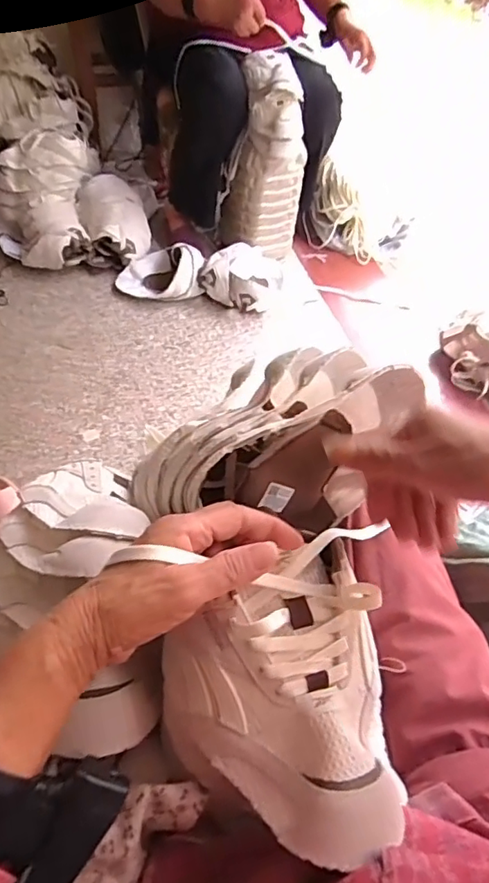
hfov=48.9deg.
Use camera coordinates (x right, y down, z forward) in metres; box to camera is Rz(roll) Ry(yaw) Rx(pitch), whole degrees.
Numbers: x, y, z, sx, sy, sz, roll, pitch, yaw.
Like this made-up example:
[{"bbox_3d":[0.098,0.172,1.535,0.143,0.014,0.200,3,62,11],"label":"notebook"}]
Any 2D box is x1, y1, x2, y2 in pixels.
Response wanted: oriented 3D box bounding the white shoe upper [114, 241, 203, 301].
[{"bbox_3d":[-0.216,-0.437,1.376,0.223,0.101,0.154,0,51,-4],"label":"white shoe upper"}]

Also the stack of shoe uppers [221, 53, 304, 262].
[{"bbox_3d":[0.047,-0.696,1.363,0.205,0.431,0.158,8,51,3],"label":"stack of shoe uppers"}]

